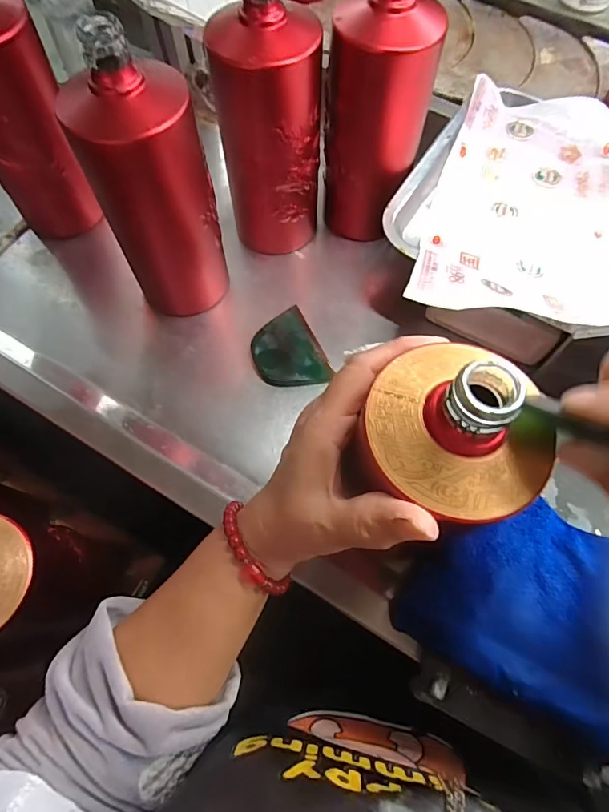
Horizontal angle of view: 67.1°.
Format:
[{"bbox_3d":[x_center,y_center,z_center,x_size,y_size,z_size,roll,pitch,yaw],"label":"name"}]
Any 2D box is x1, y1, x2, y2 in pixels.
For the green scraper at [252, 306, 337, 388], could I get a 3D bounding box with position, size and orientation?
[{"bbox_3d":[-0.016,-0.048,0.406,0.059,0.018,0.080,-24,71,-8],"label":"green scraper"}]

